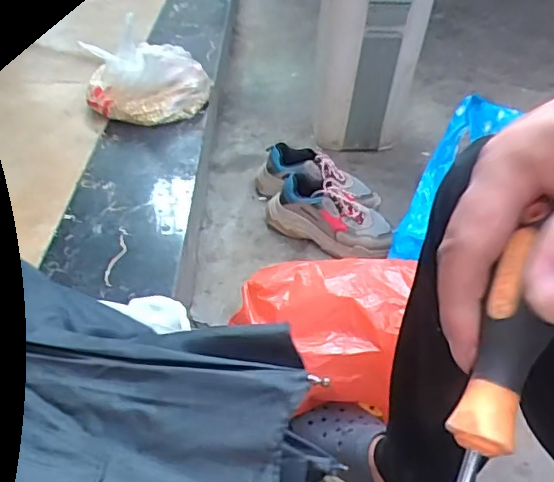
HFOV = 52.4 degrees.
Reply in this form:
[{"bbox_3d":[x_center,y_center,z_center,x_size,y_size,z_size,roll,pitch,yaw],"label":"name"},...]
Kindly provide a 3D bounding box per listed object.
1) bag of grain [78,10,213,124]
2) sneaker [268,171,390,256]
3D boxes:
[{"bbox_3d":[-0.301,-0.385,1.316,0.282,0.145,0.214,-1,41,-7],"label":"bag of grain"},{"bbox_3d":[0.104,-0.045,1.147,0.127,0.090,0.276,-30,51,-34],"label":"sneaker"}]

